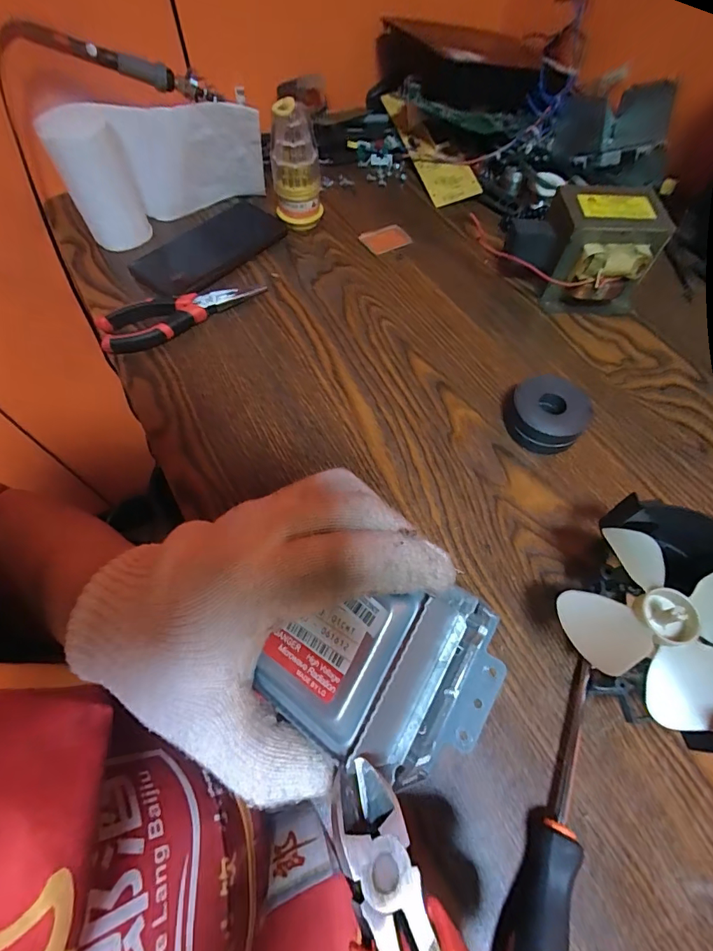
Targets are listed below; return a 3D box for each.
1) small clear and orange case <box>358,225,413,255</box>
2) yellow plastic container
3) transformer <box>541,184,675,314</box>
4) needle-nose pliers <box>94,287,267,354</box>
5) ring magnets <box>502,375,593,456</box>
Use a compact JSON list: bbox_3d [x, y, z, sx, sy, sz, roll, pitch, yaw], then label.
[{"bbox_3d":[0.032,-0.267,0.484,0.050,0.010,0.037,-22,64,-11],"label":"small clear and orange case"},{"bbox_3d":[-0.064,-0.314,0.441,0.046,0.116,0.042,-17,64,-9],"label":"yellow plastic container"},{"bbox_3d":[0.225,-0.210,0.405,0.096,0.081,0.076,3,62,2],"label":"transformer"},{"bbox_3d":[-0.166,-0.151,0.408,0.151,0.024,0.048,-16,63,-8],"label":"needle-nose pliers"},{"bbox_3d":[0.153,-0.050,0.347,0.057,0.030,0.059,4,62,2],"label":"ring magnets"}]

